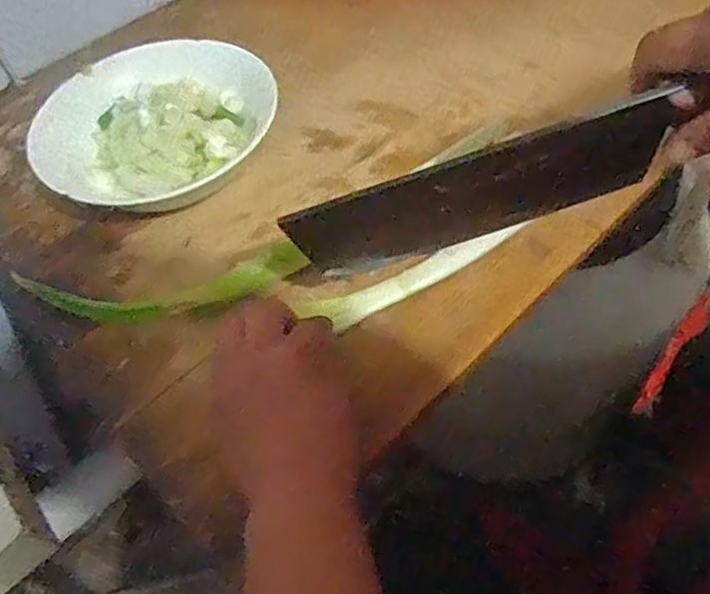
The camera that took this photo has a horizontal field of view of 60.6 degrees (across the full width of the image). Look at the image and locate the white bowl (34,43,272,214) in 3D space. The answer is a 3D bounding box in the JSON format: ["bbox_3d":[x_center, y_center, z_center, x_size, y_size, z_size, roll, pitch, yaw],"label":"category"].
[{"bbox_3d":[-0.180,-0.148,0.544,0.192,0.063,0.210,32,63,25],"label":"white bowl"}]

